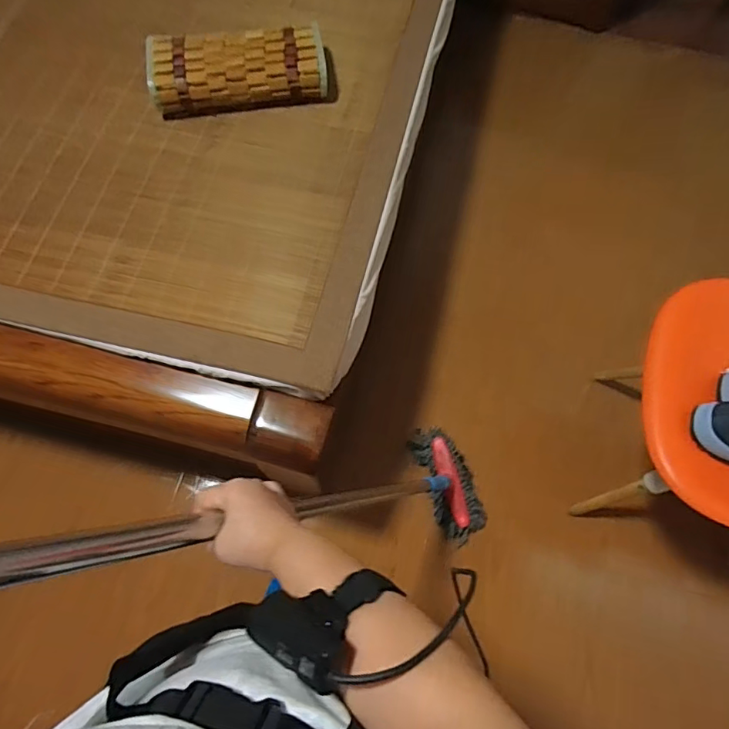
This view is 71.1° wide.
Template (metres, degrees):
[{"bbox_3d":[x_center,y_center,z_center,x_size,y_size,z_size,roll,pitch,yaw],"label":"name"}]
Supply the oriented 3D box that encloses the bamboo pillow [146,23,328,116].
[{"bbox_3d":[-0.245,-0.582,0.998,0.341,0.082,0.153,-10,69,-5],"label":"bamboo pillow"}]

